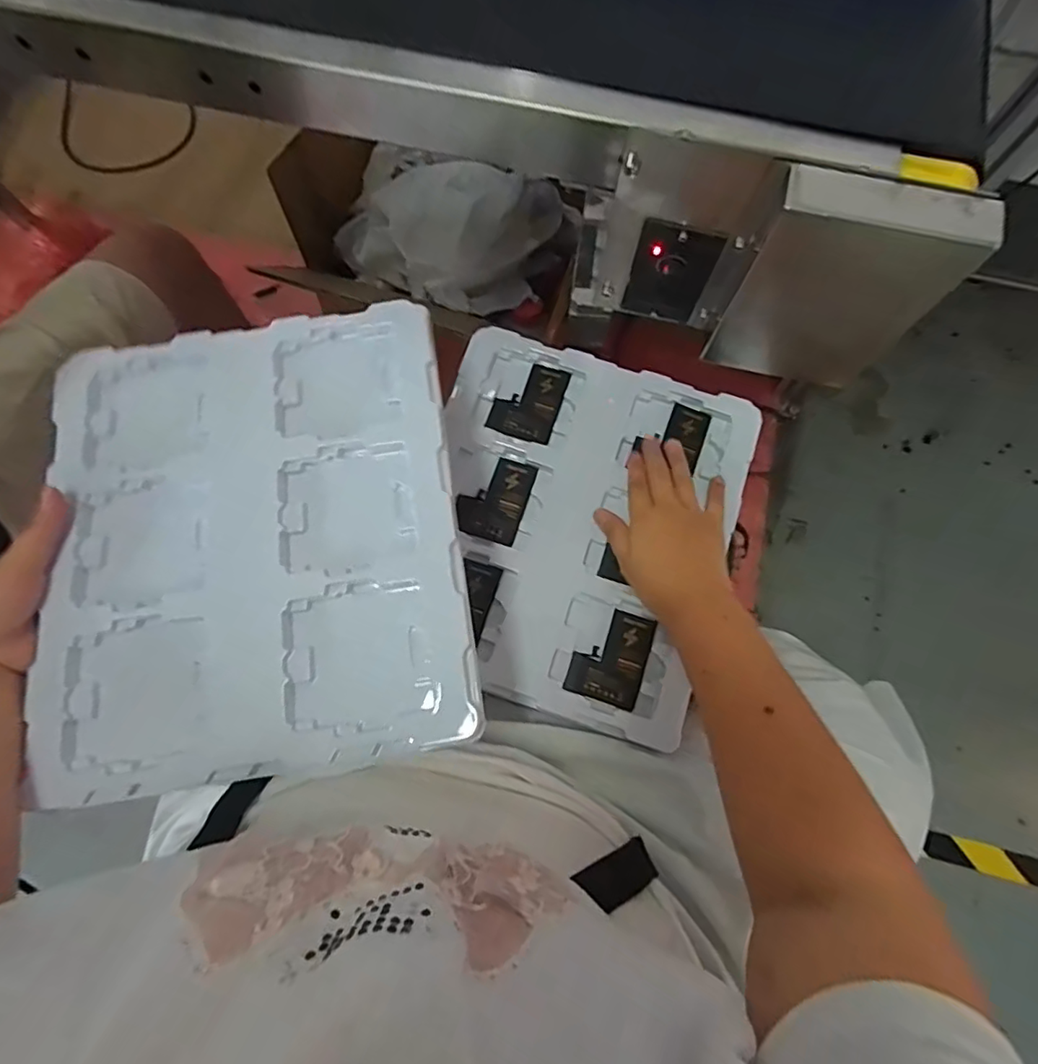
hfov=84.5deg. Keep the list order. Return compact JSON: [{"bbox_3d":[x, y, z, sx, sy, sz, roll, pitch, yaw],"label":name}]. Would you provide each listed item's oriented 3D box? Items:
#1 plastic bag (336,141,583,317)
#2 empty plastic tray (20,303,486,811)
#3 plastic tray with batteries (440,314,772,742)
[{"bbox_3d":[-0.099,-0.430,0.810,0.331,0.113,0.198,24,77,5],"label":"plastic bag"},{"bbox_3d":[-0.174,-0.002,0.384,0.261,0.016,0.309,-8,76,-2],"label":"empty plastic tray"},{"bbox_3d":[0.047,-0.008,0.501,0.267,0.017,0.311,17,76,4],"label":"plastic tray with batteries"}]

